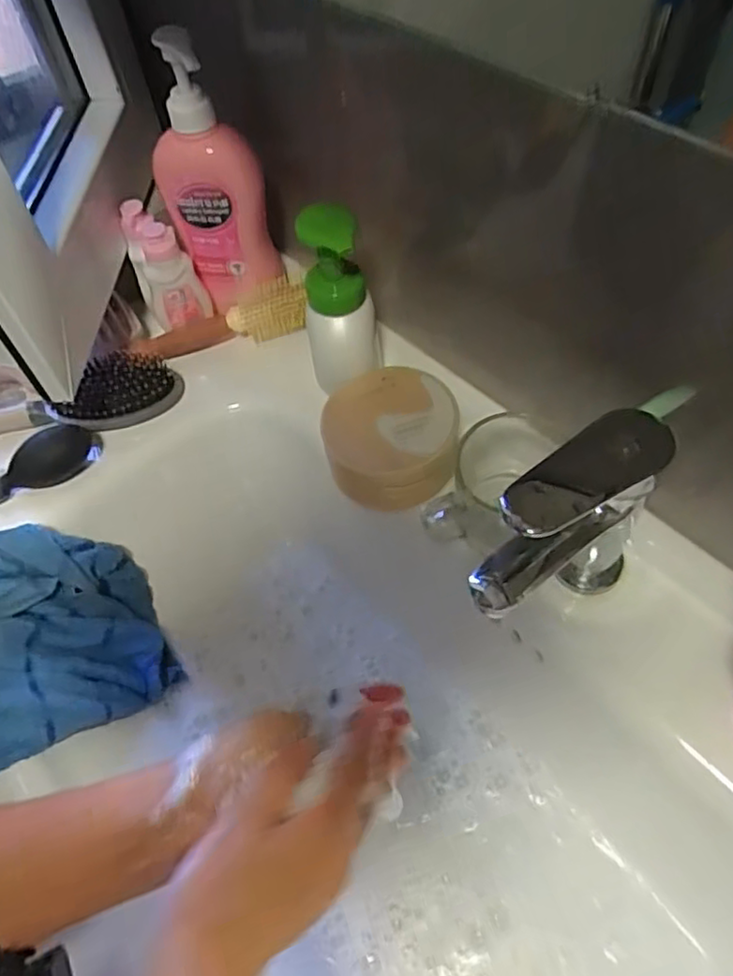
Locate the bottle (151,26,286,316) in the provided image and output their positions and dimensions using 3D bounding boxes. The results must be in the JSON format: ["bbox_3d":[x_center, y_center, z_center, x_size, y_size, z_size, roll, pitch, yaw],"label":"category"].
[{"bbox_3d":[-0.131,-0.255,0.551,0.086,0.215,0.080,-17,57,-6],"label":"bottle"}]

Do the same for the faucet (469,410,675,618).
[{"bbox_3d":[0.112,0.035,0.390,0.123,0.153,0.044,-28,59,-13],"label":"faucet"}]

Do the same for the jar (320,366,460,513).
[{"bbox_3d":[0.018,-0.041,0.505,0.102,0.046,0.106,-2,57,3],"label":"jar"}]

